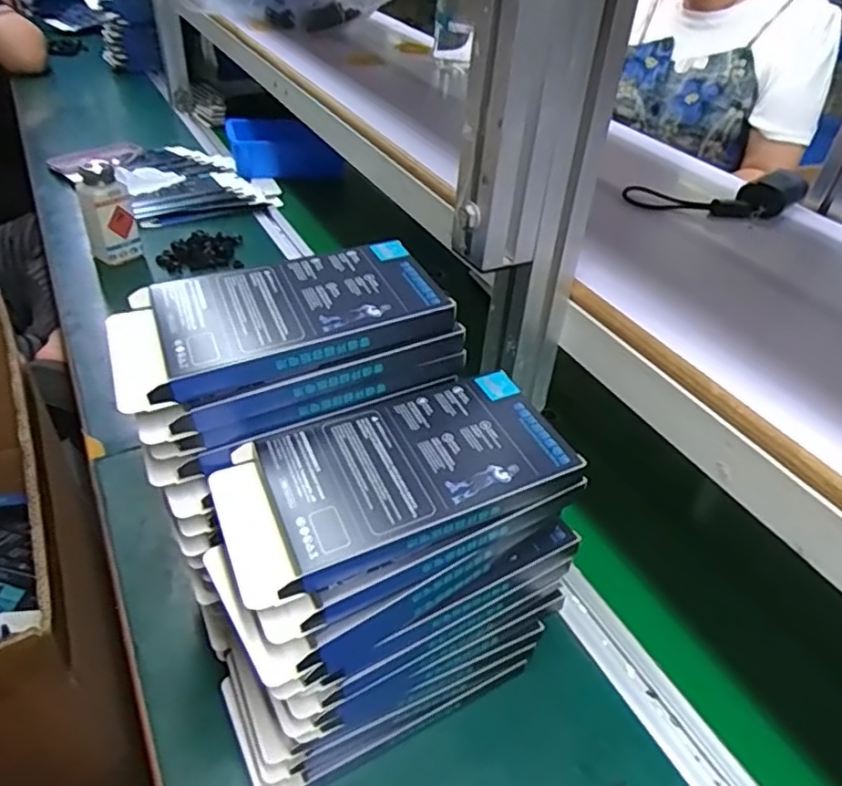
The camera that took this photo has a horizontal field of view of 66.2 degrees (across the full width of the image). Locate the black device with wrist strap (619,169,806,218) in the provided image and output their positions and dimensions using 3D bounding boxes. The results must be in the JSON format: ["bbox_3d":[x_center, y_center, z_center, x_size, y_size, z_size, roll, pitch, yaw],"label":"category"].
[{"bbox_3d":[0.273,-0.176,0.582,0.170,0.030,0.049,-4,40,-12],"label":"black device with wrist strap"}]

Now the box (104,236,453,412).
[{"bbox_3d":[-0.084,-0.048,0.388,0.191,0.018,0.096,-15,48,-16],"label":"box"}]

